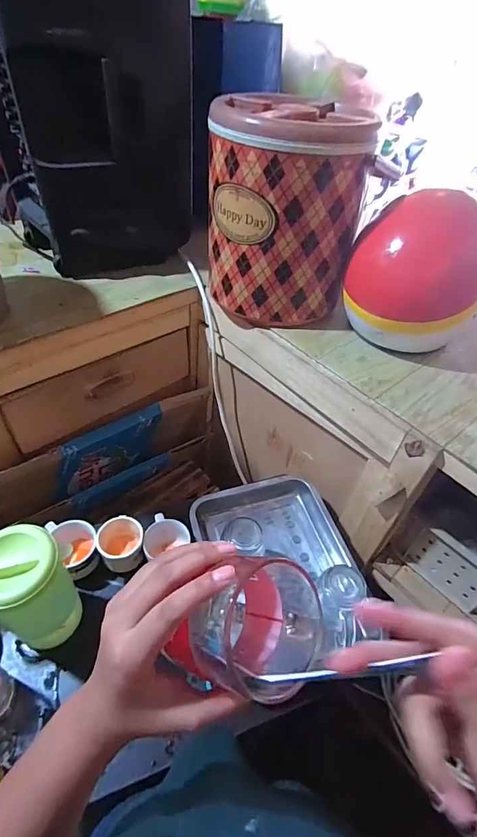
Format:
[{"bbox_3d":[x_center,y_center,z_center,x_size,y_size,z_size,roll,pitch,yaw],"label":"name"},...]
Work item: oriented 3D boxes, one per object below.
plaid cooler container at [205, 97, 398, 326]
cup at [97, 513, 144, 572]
[{"bbox_3d":[0.076,-0.355,0.722,0.249,0.298,0.219,-5,47,-9],"label":"plaid cooler container"},{"bbox_3d":[-0.200,0.215,0.697,0.072,0.064,0.072,2,47,-2],"label":"cup"}]

